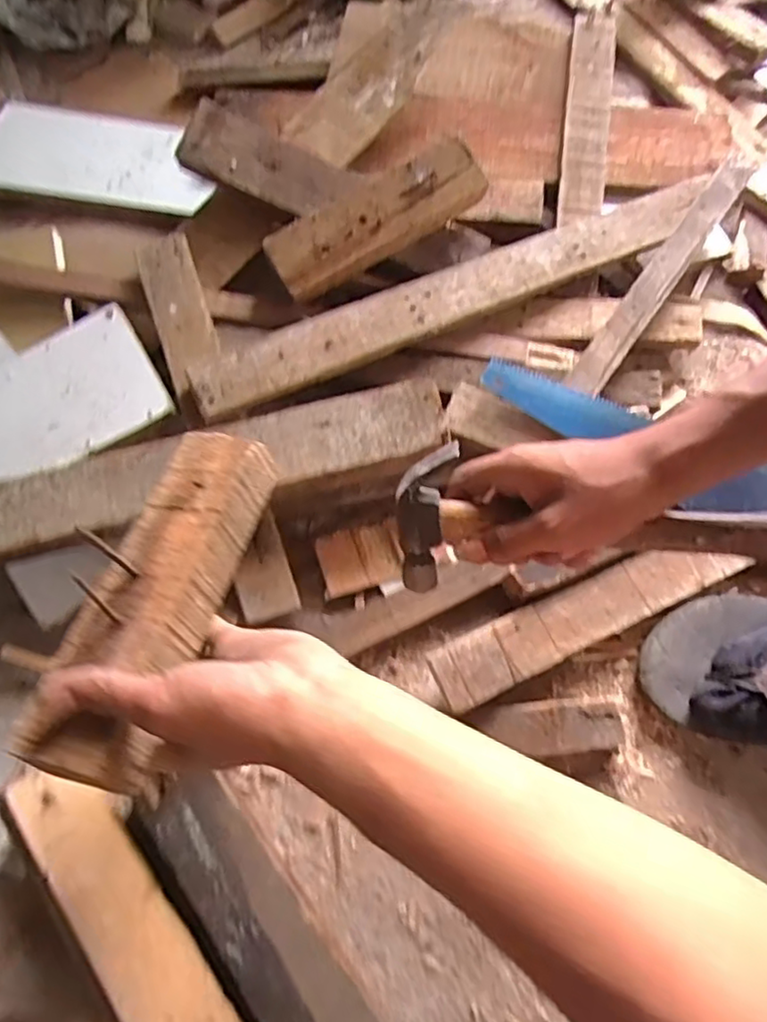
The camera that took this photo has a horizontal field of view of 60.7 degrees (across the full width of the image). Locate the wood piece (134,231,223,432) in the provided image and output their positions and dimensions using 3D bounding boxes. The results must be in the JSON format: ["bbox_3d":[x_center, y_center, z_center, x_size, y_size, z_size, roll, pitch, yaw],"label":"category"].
[{"bbox_3d":[-0.177,-0.165,0.579,0.048,0.018,0.193,-19,65,-7],"label":"wood piece"}]

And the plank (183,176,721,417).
[{"bbox_3d":[0.078,-0.208,0.591,0.521,0.018,0.057,-24,66,-9],"label":"plank"}]

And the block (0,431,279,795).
[{"bbox_3d":[-0.130,0.037,0.362,0.075,0.038,0.207,15,56,7],"label":"block"}]

